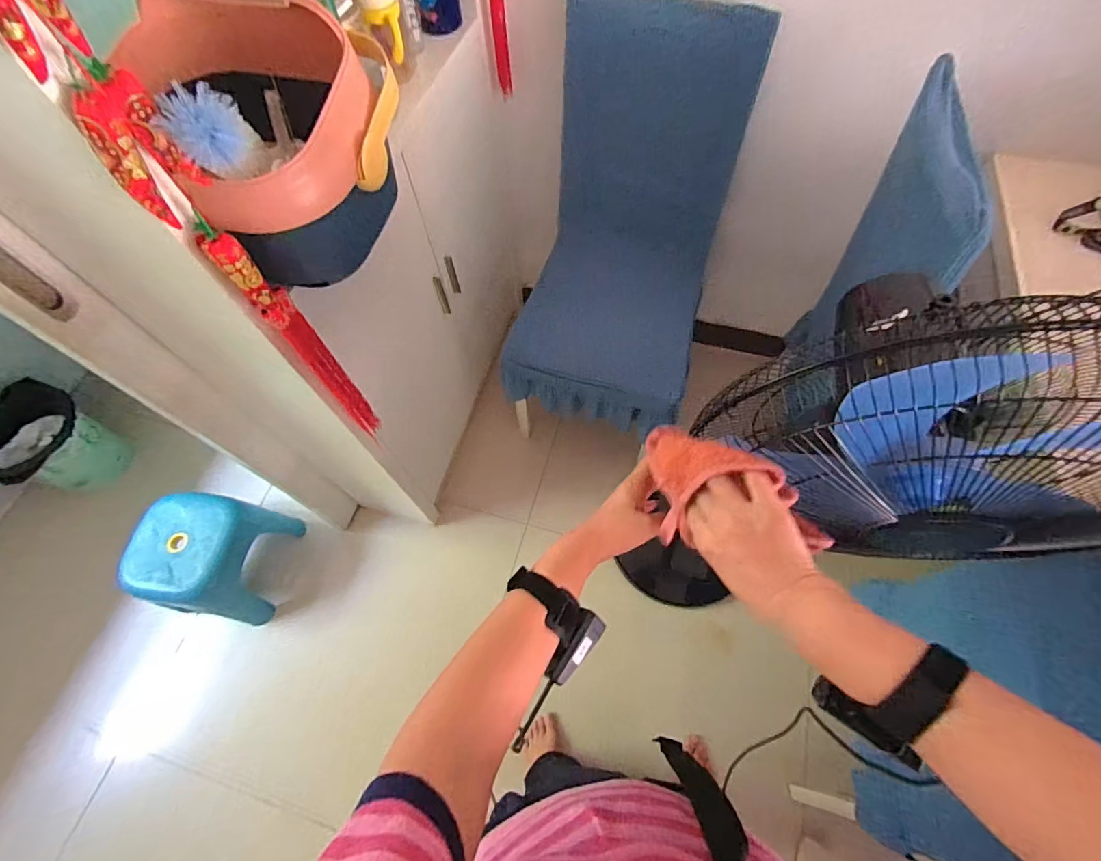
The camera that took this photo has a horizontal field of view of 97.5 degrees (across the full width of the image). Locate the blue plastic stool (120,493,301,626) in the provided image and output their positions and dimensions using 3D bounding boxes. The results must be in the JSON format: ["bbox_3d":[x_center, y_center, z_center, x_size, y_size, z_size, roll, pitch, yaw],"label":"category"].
[{"bbox_3d":[-0.808,0.305,1.182,0.215,0.286,0.269,11,63,7],"label":"blue plastic stool"}]

